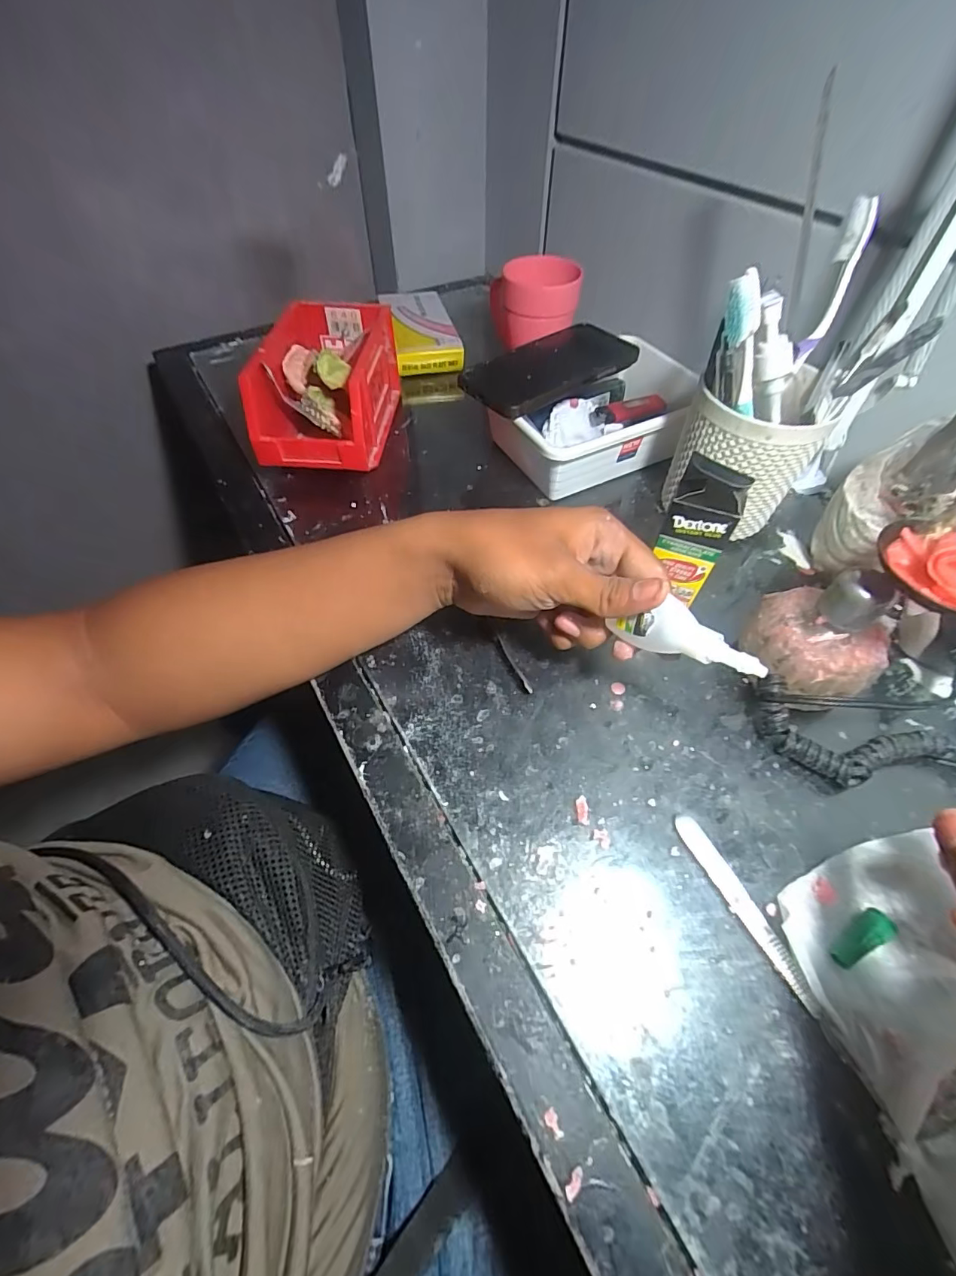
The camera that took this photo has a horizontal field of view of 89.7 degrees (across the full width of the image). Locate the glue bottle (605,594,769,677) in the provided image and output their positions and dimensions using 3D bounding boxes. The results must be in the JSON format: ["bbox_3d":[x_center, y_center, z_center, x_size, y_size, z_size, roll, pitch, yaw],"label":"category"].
[{"bbox_3d":[0.111,-0.003,0.256,0.080,0.025,0.017,23,57,38],"label":"glue bottle"}]

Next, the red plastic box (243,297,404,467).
[{"bbox_3d":[-0.144,-0.235,0.463,0.104,0.090,0.169,4,56,3],"label":"red plastic box"}]

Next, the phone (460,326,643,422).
[{"bbox_3d":[0.066,-0.251,0.445,0.173,0.012,0.083,-33,62,-20],"label":"phone"}]

